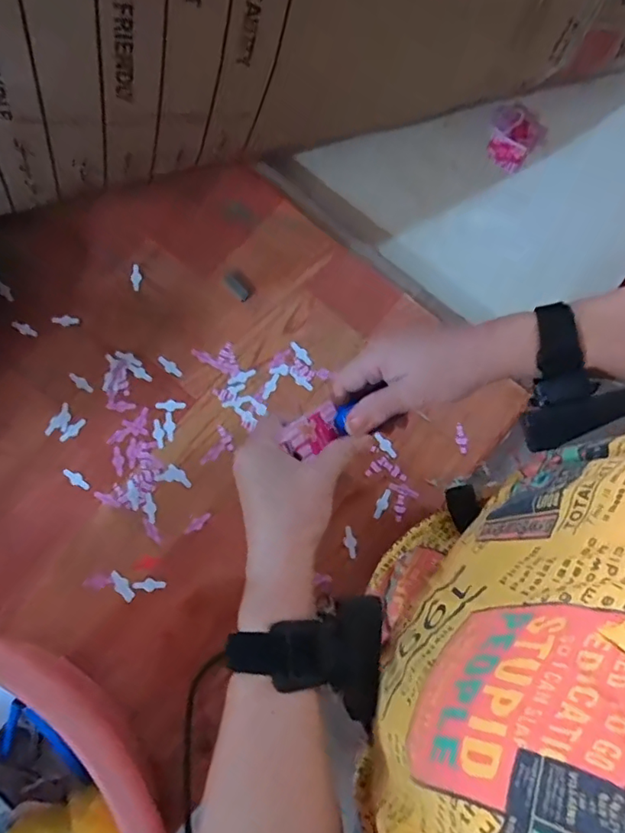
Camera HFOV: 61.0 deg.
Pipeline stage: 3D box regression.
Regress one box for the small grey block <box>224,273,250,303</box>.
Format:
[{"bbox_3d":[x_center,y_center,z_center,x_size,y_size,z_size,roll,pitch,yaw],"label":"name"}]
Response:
[{"bbox_3d":[-0.085,-0.145,0.590,0.016,0.004,0.036,-42,80,-10],"label":"small grey block"}]

